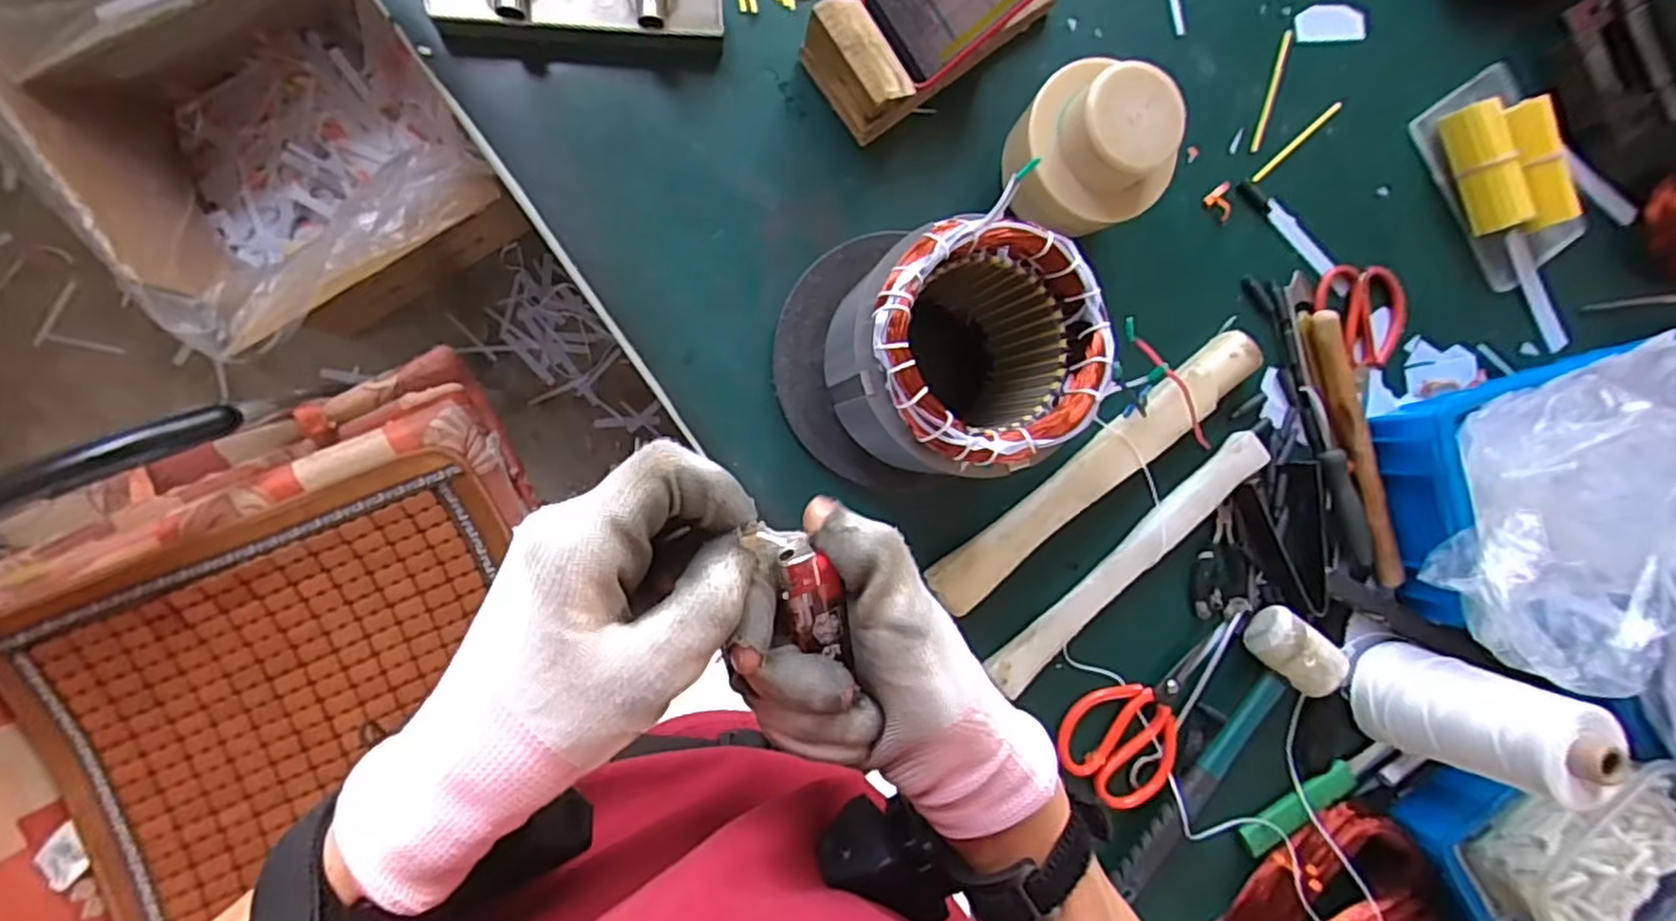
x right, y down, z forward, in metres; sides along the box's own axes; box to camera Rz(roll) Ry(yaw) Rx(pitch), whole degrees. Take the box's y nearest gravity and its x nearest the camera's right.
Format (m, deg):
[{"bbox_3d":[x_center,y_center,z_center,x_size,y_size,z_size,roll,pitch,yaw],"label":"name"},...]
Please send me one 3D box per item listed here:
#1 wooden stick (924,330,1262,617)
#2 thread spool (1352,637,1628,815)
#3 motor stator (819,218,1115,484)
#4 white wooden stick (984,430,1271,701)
[{"bbox_3d":[0.213,0.008,0.595,0.326,0.024,0.045,-37,96,-6],"label":"wooden stick"},{"bbox_3d":[0.510,0.210,0.599,0.078,0.170,0.085,0,90,-11],"label":"thread spool"},{"bbox_3d":[0.078,-0.065,0.499,0.149,0.173,0.147,-9,92,-10],"label":"motor stator"},{"bbox_3d":[0.242,0.082,0.612,0.292,0.015,0.039,-42,96,-5],"label":"white wooden stick"}]

